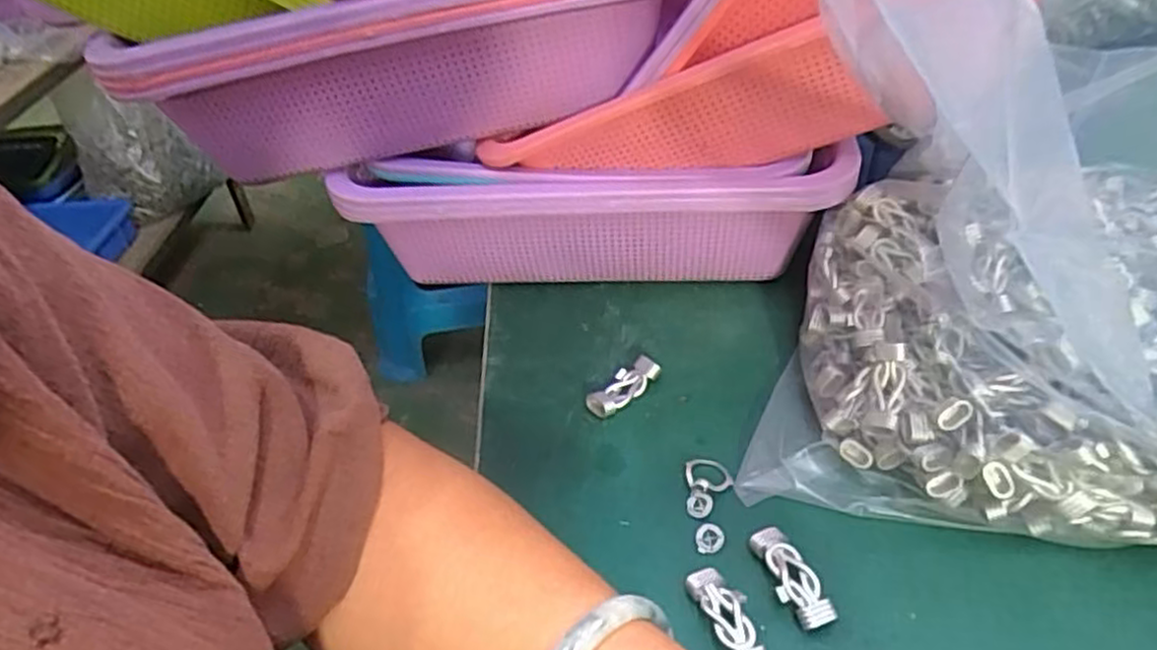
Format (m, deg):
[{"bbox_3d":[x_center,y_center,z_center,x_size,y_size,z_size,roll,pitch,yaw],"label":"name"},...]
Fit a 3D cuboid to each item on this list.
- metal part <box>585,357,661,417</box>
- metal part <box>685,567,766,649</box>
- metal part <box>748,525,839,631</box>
[{"bbox_3d":[0.023,0.033,0.398,0.041,0.014,0.017,-32,48,-27],"label":"metal part"},{"bbox_3d":[0.061,0.120,0.298,0.018,0.010,0.045,-17,43,-13],"label":"metal part"},{"bbox_3d":[0.089,0.107,0.311,0.017,0.010,0.046,-16,42,-12],"label":"metal part"}]

